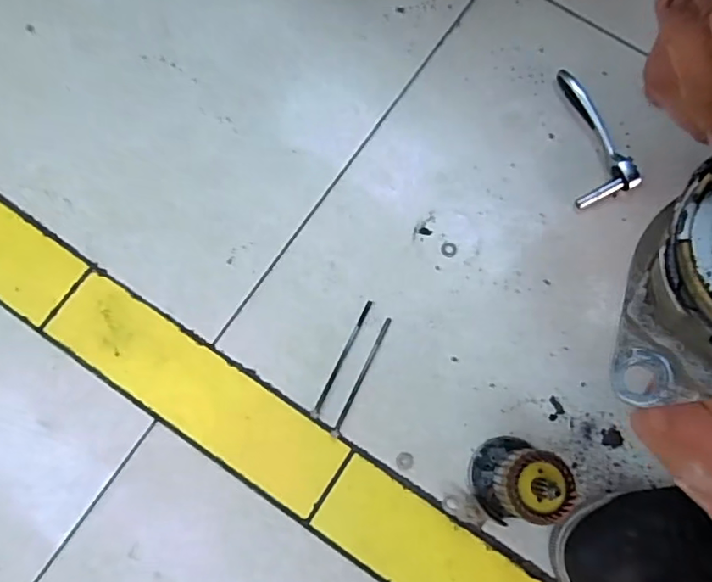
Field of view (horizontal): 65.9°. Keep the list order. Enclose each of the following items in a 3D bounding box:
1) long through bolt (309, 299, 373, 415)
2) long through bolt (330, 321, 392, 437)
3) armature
[{"bbox_3d":[-0.012,0.062,0.512,0.006,0.004,0.118,27,77,4],"label":"long through bolt"},{"bbox_3d":[0.006,0.078,0.504,0.006,0.004,0.118,26,77,4],"label":"long through bolt"},{"bbox_3d":[0.132,0.150,0.439,0.070,0.118,0.056,-31,80,-8],"label":"armature"}]

